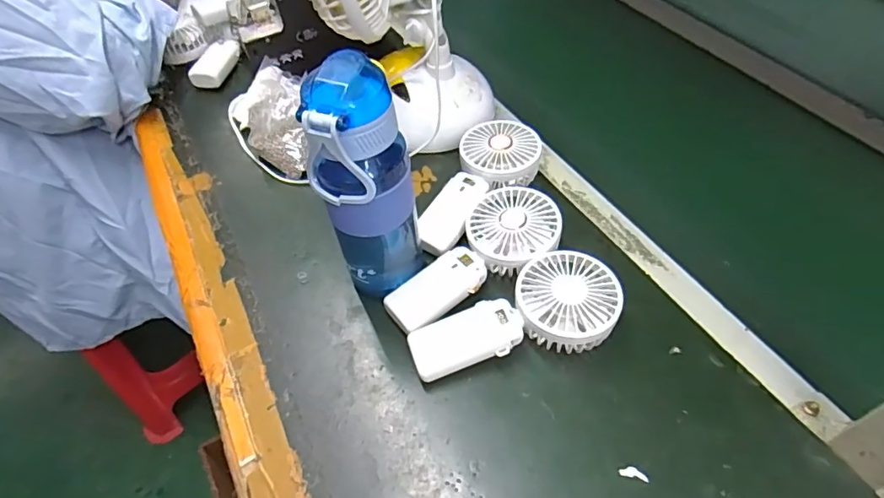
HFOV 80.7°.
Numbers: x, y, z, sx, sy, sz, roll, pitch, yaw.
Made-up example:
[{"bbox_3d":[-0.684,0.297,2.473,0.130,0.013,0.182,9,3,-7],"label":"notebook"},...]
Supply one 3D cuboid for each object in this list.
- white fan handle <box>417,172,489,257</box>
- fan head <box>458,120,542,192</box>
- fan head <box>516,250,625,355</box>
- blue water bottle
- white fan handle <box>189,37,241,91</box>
[{"bbox_3d":[0.009,-0.038,0.524,0.045,0.020,0.102,20,54,16],"label":"white fan handle"},{"bbox_3d":[0.064,-0.102,0.569,0.085,0.032,0.094,2,51,3],"label":"fan head"},{"bbox_3d":[0.109,0.048,0.456,0.087,0.044,0.087,-10,51,-4],"label":"fan head"},{"bbox_3d":[-0.058,-0.040,0.424,0.068,0.223,0.063,-14,52,-9],"label":"blue water bottle"},{"bbox_3d":[-0.327,-0.275,0.756,0.045,0.022,0.103,5,51,5],"label":"white fan handle"}]

